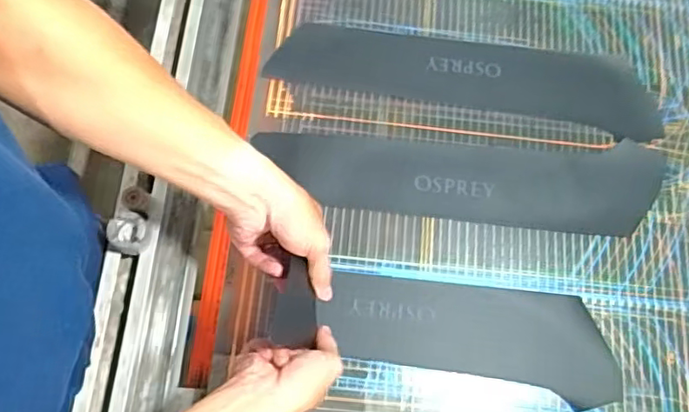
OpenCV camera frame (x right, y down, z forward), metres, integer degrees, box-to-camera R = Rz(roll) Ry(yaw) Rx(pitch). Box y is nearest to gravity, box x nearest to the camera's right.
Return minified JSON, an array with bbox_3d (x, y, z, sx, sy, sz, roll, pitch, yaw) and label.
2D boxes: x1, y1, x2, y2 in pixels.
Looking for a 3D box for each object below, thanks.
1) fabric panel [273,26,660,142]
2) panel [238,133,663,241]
[{"bbox_3d":[0.144,-0.160,0.719,0.453,0.014,0.097,10,71,3],"label":"fabric panel"},{"bbox_3d":[0.138,-0.026,0.680,0.453,0.012,0.109,1,71,2],"label":"panel"}]

